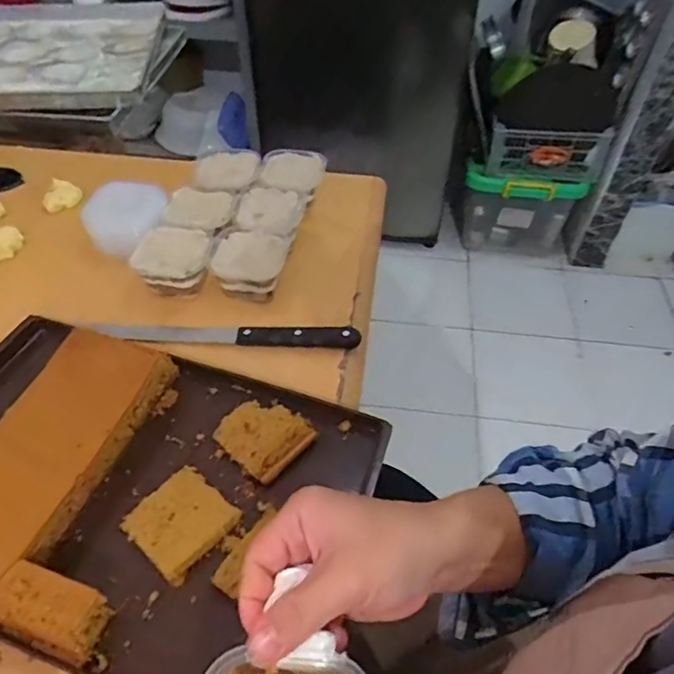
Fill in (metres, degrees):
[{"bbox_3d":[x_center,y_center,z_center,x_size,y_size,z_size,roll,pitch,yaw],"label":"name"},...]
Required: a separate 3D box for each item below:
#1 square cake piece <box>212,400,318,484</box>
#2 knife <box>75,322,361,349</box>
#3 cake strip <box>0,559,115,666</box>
[{"bbox_3d":[-0.059,0.081,0.445,0.067,0.018,0.063,37,58,27],"label":"square cake piece"},{"bbox_3d":[-0.110,-0.004,0.518,0.259,0.018,0.024,2,49,1],"label":"knife"},{"bbox_3d":[-0.184,0.174,0.340,0.065,0.036,0.039,15,51,12],"label":"cake strip"}]

